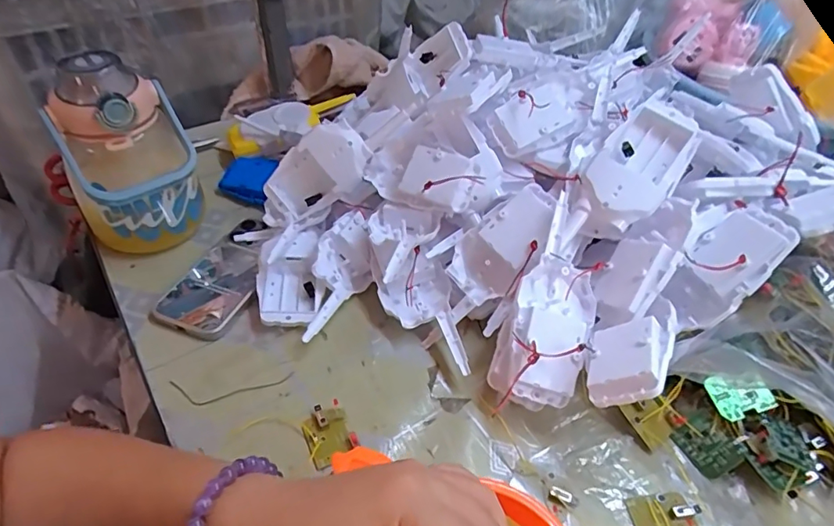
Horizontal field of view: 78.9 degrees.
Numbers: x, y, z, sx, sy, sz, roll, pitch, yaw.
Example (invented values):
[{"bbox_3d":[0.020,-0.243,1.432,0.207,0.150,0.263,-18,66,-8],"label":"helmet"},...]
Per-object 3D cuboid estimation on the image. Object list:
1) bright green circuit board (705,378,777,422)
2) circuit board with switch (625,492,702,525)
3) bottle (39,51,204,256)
[{"bbox_3d":[0.242,0.098,0.378,0.041,0.008,0.031,-17,62,1],"label":"bright green circuit board"},{"bbox_3d":[0.170,0.174,0.343,0.045,0.008,0.034,-1,44,-3],"label":"circuit board with switch"},{"bbox_3d":[-0.264,-0.094,0.467,0.106,0.173,0.089,-24,50,-24],"label":"bottle"}]

